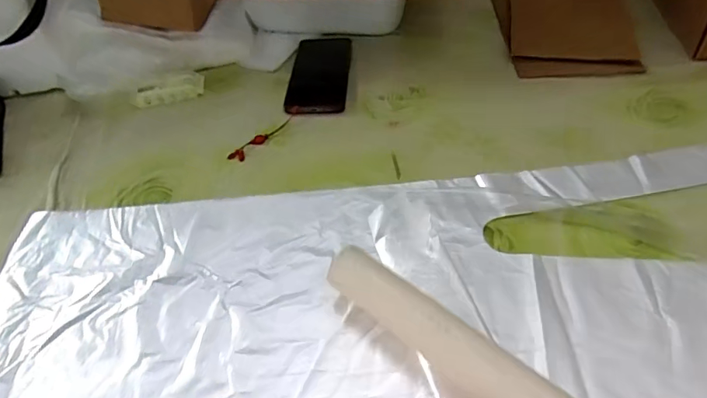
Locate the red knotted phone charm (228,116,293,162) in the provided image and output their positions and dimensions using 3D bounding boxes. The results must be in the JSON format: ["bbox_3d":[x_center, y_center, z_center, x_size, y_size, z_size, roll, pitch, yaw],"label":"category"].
[{"bbox_3d":[-0.108,-0.073,0.575,0.017,0.004,0.095,34,61,29],"label":"red knotted phone charm"}]

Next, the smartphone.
[{"bbox_3d":[-0.044,-0.168,0.645,0.075,0.011,0.159,0,50,6],"label":"smartphone"}]

